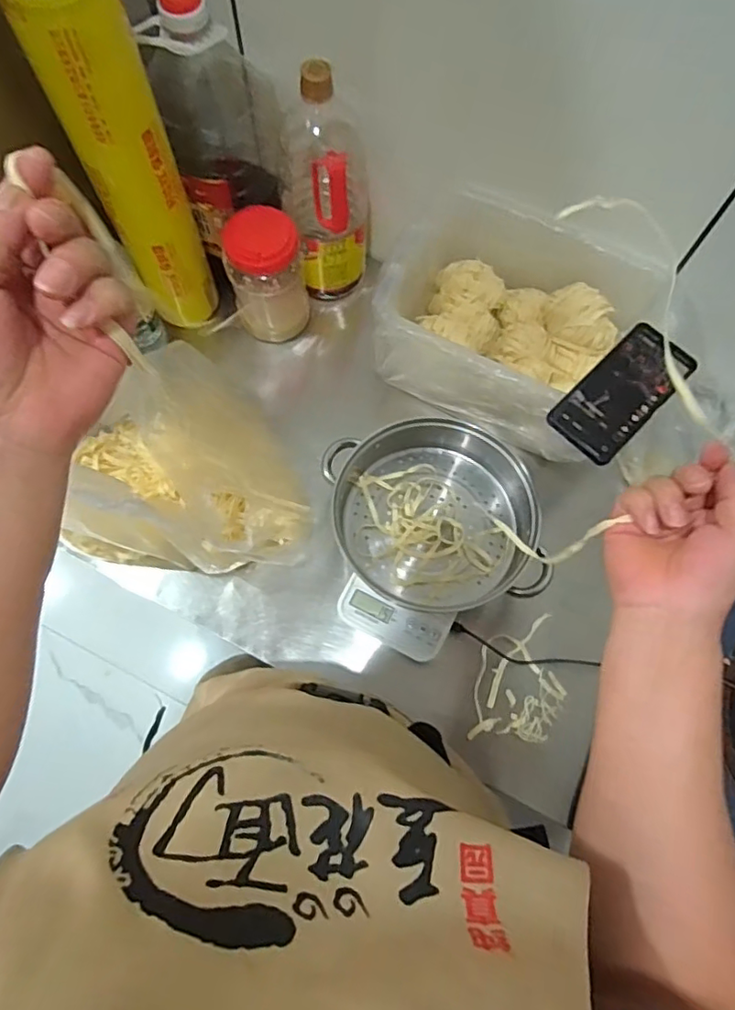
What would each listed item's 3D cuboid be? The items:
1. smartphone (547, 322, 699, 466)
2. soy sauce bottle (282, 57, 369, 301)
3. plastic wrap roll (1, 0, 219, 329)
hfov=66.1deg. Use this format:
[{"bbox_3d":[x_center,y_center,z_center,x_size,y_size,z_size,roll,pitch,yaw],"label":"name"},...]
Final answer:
[{"bbox_3d":[0.265,-0.117,0.585,0.076,0.010,0.162,43,75,12],"label":"smartphone"},{"bbox_3d":[-0.053,-0.403,0.719,0.112,0.286,0.118,-3,71,-3],"label":"soy sauce bottle"},{"bbox_3d":[-0.253,-0.355,0.633,0.092,0.409,0.075,-21,73,-8],"label":"plastic wrap roll"}]

